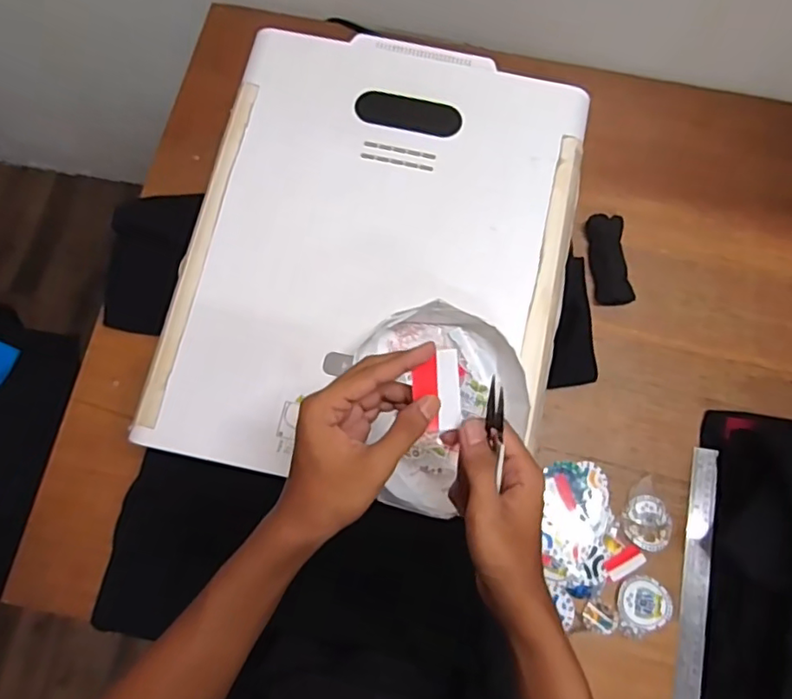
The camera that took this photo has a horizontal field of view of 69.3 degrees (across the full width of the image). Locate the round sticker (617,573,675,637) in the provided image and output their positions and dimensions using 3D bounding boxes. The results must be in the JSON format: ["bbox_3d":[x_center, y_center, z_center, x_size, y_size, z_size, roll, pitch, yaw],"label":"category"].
[{"bbox_3d":[0.298,0.305,0.691,0.065,0.007,0.060,1,76,-2],"label":"round sticker"}]

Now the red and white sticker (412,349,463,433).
[{"bbox_3d":[0.031,0.030,0.414,0.034,0.005,0.057,-6,97,-2],"label":"red and white sticker"}]

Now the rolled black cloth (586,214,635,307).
[{"bbox_3d":[0.293,-0.123,0.785,0.050,0.020,0.123,-3,77,-3],"label":"rolled black cloth"}]

